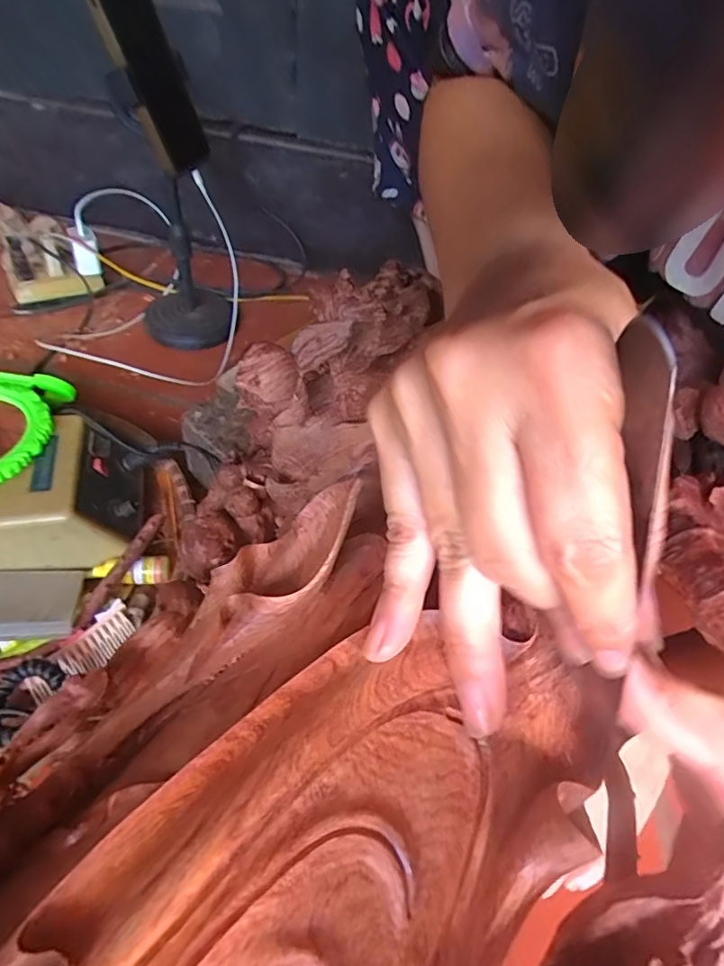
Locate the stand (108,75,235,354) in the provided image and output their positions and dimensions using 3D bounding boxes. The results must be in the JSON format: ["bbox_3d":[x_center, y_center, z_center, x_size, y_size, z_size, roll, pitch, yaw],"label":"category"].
[{"bbox_3d":[-0.202,-0.274,0.593,0.108,0.226,0.105,0,48,-7],"label":"stand"}]

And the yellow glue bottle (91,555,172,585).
[{"bbox_3d":[-0.179,0.067,0.414,0.059,0.020,0.017,-4,48,-11],"label":"yellow glue bottle"}]

